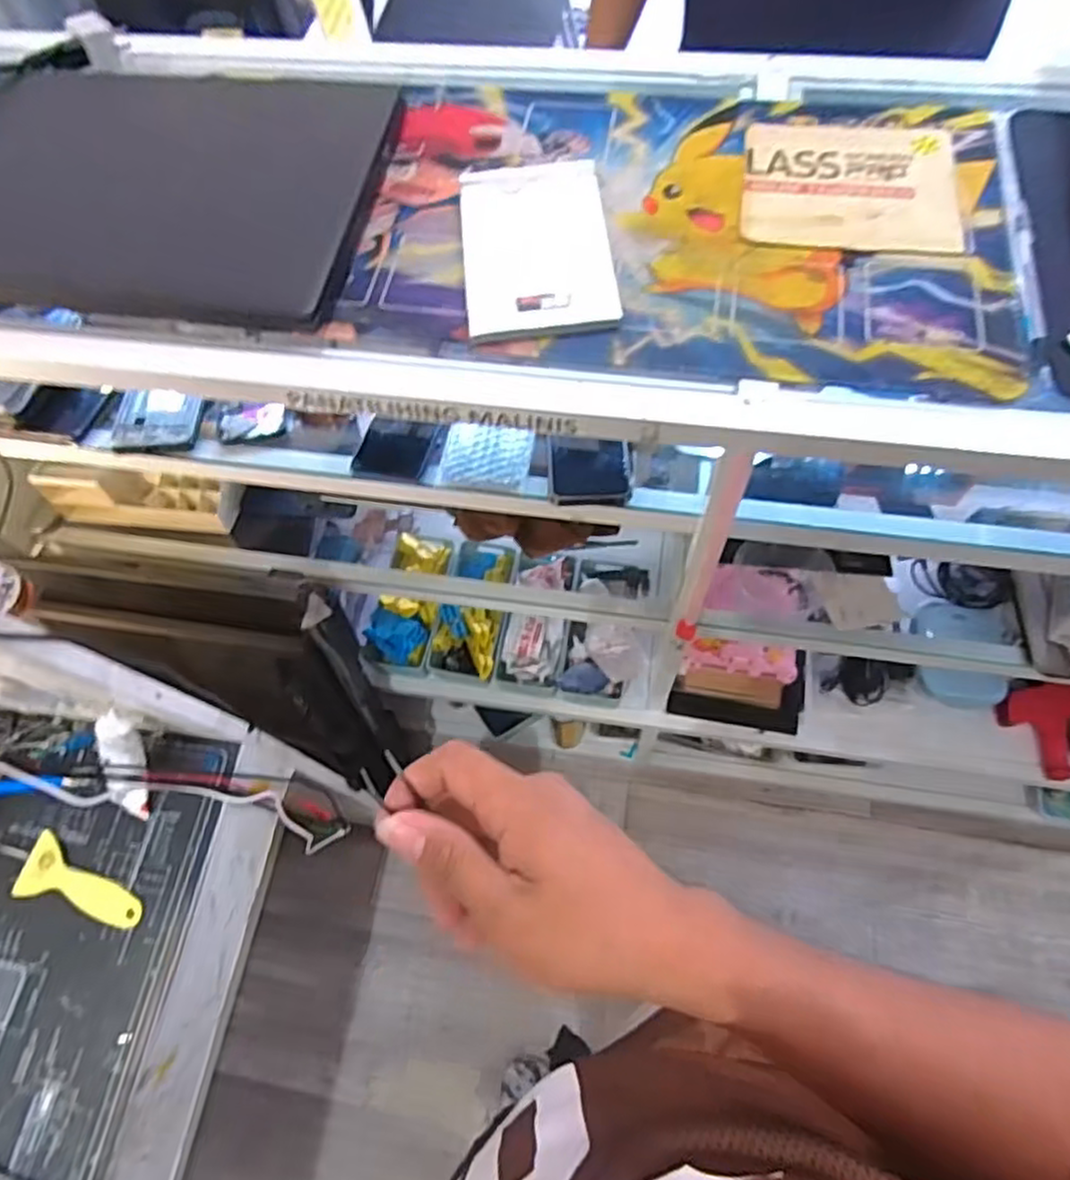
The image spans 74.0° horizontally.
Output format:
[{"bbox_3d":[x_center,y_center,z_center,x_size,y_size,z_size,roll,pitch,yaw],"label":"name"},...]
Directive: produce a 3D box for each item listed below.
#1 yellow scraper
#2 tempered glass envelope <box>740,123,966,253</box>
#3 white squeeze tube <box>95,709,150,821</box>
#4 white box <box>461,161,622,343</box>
[{"bbox_3d":[-0.408,0.268,0.640,0.122,0.009,0.051,19,68,12],"label":"yellow scraper"},{"bbox_3d":[0.235,-0.304,0.533,0.151,0.008,0.134,6,66,6],"label":"tempered glass envelope"},{"bbox_3d":[-0.362,0.159,0.633,0.032,0.124,0.031,12,31,9],"label":"white squeeze tube"},{"bbox_3d":[0.001,-0.254,0.524,0.105,0.011,0.160,-6,65,1],"label":"white box"}]

